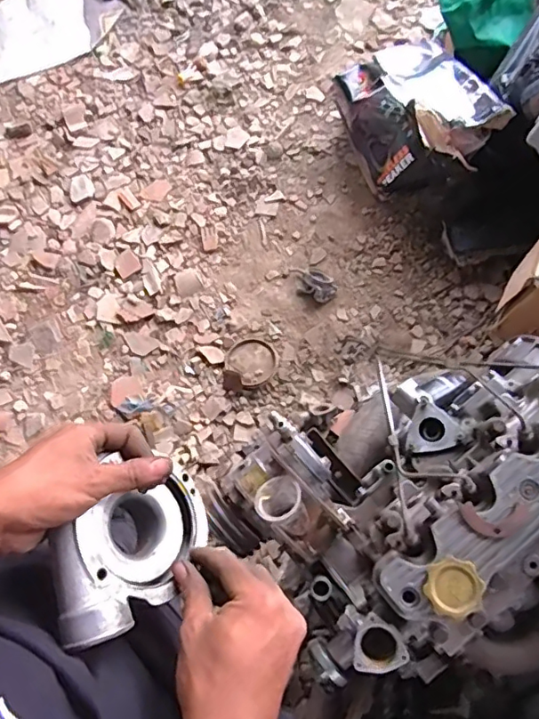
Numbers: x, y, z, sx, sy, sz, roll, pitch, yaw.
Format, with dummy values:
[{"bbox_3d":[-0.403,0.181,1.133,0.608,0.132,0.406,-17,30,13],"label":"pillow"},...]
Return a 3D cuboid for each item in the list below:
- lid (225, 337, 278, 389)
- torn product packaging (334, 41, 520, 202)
[{"bbox_3d":[-0.045,0.003,1.487,0.134,0.024,0.129,1,72,-3],"label":"lid"},{"bbox_3d":[0.422,-0.694,1.558,0.308,0.326,0.456,-26,75,-11],"label":"torn product packaging"}]

